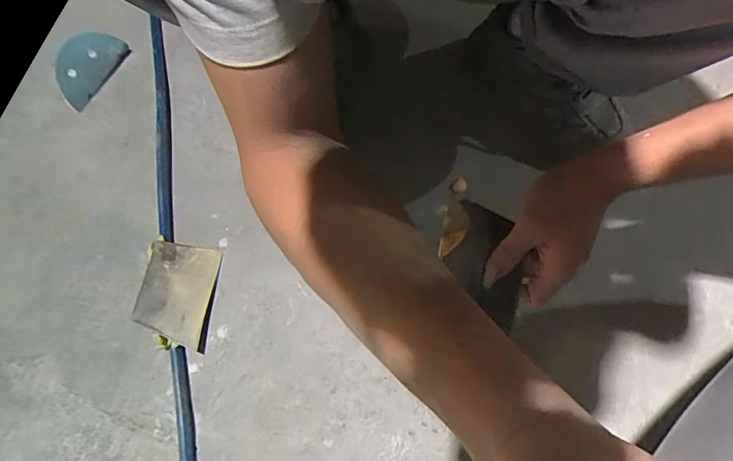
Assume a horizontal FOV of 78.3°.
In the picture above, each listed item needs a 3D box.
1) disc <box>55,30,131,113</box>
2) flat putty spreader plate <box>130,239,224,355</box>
[{"bbox_3d":[-0.394,-0.233,0.632,0.013,0.063,0.114,27,79,49],"label":"disc"},{"bbox_3d":[-0.209,0.067,0.499,0.075,0.011,0.117,12,55,-20],"label":"flat putty spreader plate"}]

